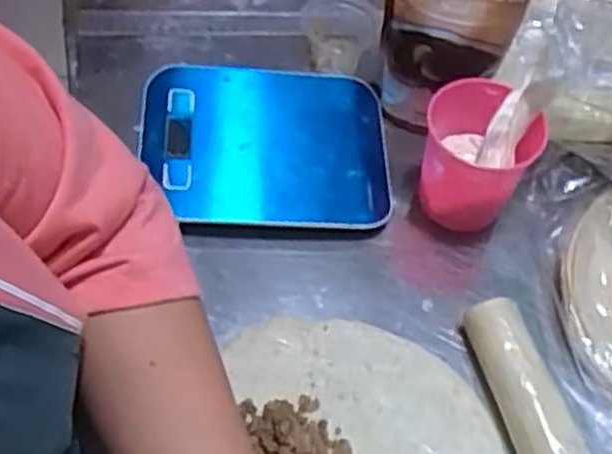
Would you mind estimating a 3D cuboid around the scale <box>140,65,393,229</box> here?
[{"bbox_3d":[-0.029,-0.057,0.576,0.176,0.027,0.137,1,55,-3],"label":"scale"}]

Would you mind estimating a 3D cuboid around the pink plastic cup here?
[{"bbox_3d":[0.116,-0.046,0.549,0.072,0.087,0.069,2,55,-2],"label":"pink plastic cup"}]

